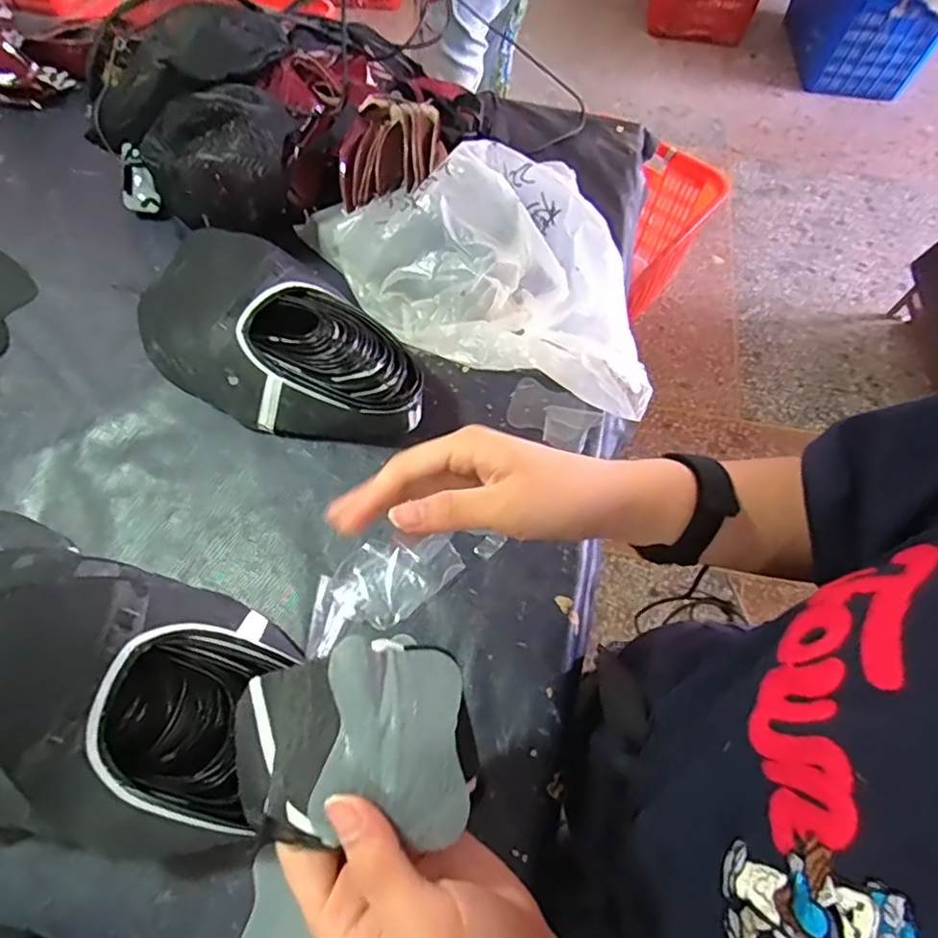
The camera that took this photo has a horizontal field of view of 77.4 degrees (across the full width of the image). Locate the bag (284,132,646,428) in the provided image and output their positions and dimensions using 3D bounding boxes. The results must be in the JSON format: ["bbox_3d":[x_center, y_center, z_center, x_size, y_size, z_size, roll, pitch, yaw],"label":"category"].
[{"bbox_3d":[0.026,-0.227,0.661,0.234,0.105,0.457,-38,71,-20],"label":"bag"}]

